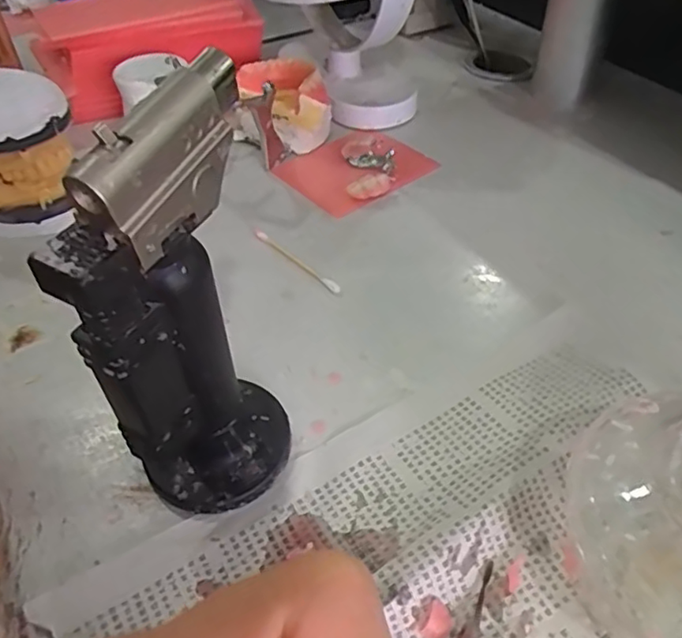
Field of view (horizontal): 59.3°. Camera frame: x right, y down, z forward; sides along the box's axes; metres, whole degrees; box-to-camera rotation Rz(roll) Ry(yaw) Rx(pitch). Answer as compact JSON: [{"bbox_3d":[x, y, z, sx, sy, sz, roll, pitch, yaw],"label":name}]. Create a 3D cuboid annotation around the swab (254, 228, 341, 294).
[{"bbox_3d":[-0.026,-0.034,0.341,0.006,0.006,0.072,-30,51,-28],"label":"swab"}]

